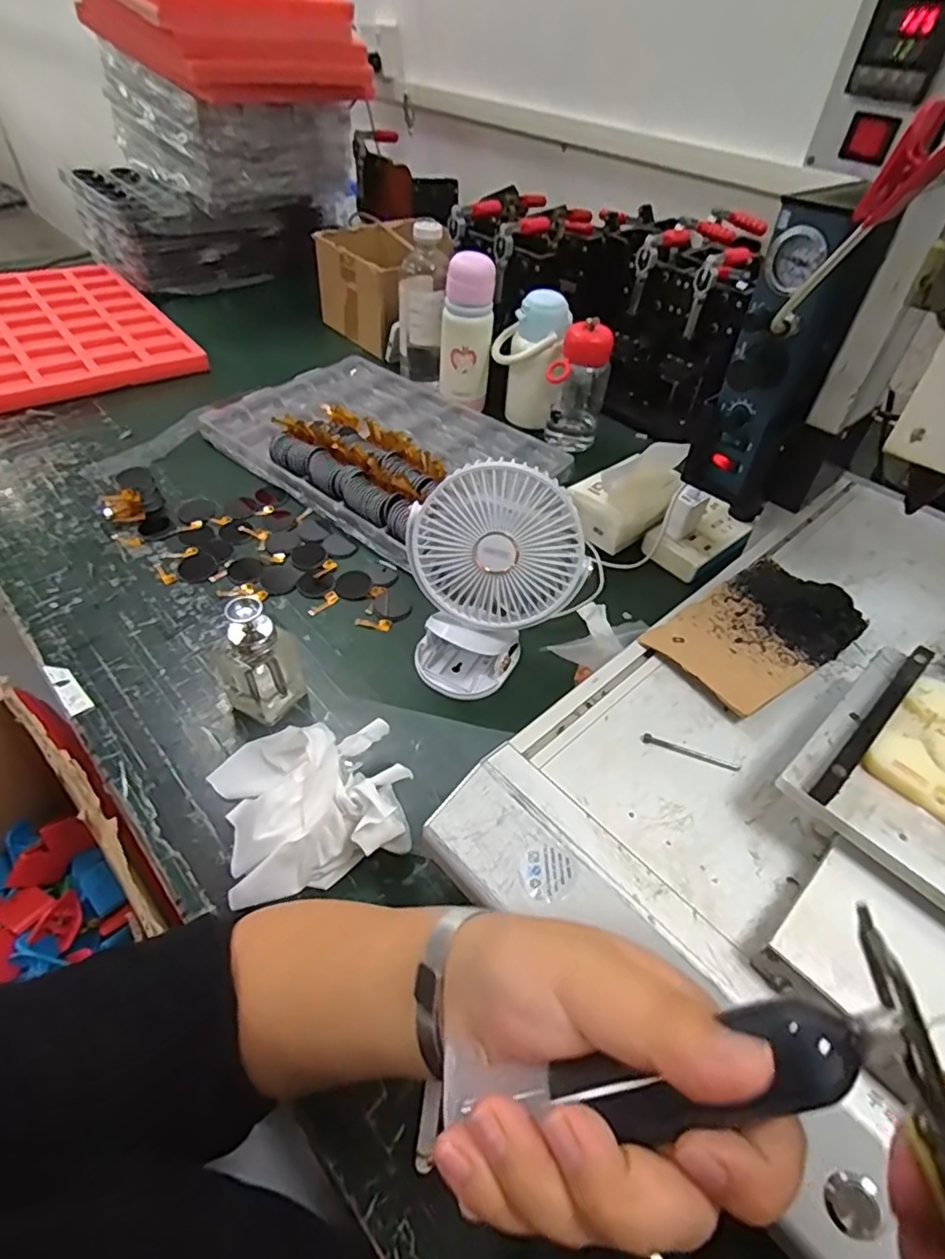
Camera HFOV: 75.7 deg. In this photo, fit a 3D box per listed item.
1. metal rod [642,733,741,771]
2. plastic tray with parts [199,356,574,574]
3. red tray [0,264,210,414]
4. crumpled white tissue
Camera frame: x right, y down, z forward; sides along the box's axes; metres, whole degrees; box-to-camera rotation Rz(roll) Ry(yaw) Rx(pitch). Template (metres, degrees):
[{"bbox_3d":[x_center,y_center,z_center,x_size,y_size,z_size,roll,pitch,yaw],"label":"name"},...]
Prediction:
[{"bbox_3d":[0.135,0.075,0.376,0.059,0.004,0.007,17,47,12],"label":"metal rod"},{"bbox_3d":[-0.120,-0.274,0.844,0.433,0.066,0.330,35,54,26],"label":"plastic tray with parts"},{"bbox_3d":[-0.722,-0.524,1.052,0.320,0.035,0.511,-28,54,-28],"label":"red tray"},{"bbox_3d":[-0.127,0.117,0.469,0.136,0.075,0.145,-16,49,-18],"label":"crumpled white tissue"}]

